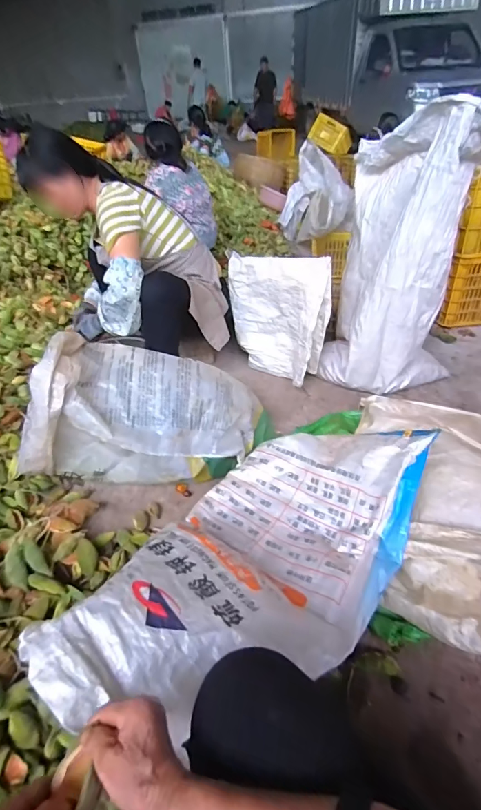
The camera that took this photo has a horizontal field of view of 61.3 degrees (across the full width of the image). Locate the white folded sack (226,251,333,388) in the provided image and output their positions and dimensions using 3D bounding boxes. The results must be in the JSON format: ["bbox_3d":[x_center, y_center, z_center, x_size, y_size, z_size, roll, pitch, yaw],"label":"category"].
[{"bbox_3d":[0.121,-0.345,1.485,0.128,0.404,0.456,-29,43,-29],"label":"white folded sack"}]

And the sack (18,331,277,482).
[{"bbox_3d":[-0.232,0.013,1.094,0.589,0.334,0.283,-5,37,-1],"label":"sack"}]

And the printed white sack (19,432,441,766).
[{"bbox_3d":[0.039,0.251,0.762,0.422,0.255,0.776,33,35,30],"label":"printed white sack"}]

